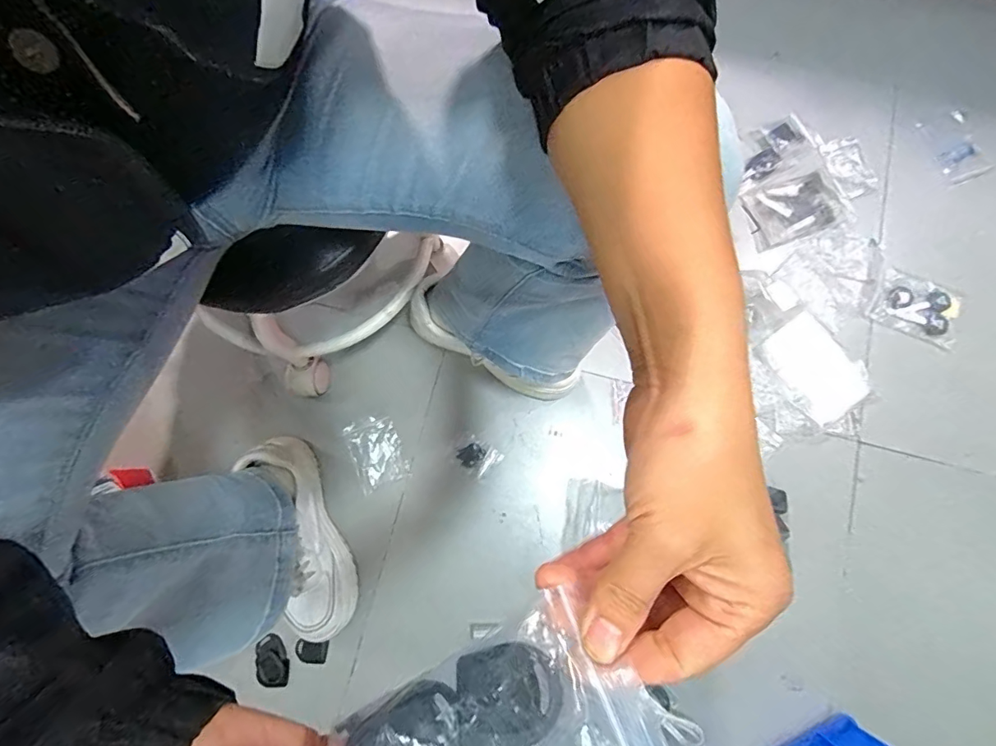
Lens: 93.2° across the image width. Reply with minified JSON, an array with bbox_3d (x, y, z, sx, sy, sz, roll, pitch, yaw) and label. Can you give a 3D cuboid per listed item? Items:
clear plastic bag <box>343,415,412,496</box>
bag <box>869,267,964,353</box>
[{"bbox_3d":[-0.165,0.107,0.642,0.067,0.006,0.093,-23,80,-6],"label":"clear plastic bag"},{"bbox_3d":[0.628,-0.094,0.700,0.125,0.014,0.096,27,80,4],"label":"bag"}]

